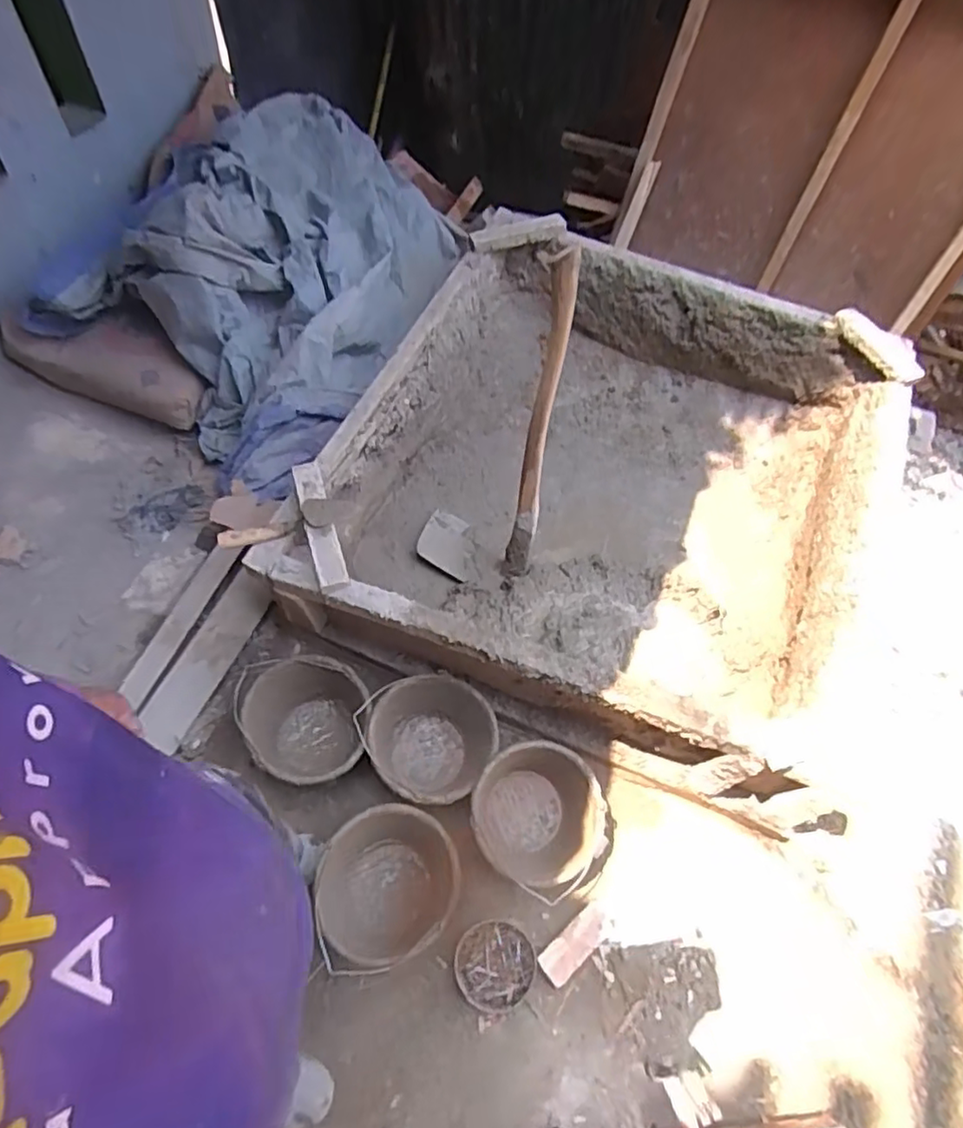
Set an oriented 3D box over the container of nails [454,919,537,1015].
[{"bbox_3d":[0.025,0.723,1.143,0.141,0.059,0.138,2,61,-3],"label":"container of nails"}]

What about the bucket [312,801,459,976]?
[{"bbox_3d":[-0.163,0.580,1.147,0.229,0.210,0.248,2,60,-3],"label":"bucket"}]

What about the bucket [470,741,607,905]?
[{"bbox_3d":[0.109,0.475,1.224,0.232,0.192,0.250,2,61,-3],"label":"bucket"}]

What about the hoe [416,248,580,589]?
[{"bbox_3d":[0.001,-0.205,1.213,0.255,0.716,0.192,4,60,-2],"label":"hoe"}]

